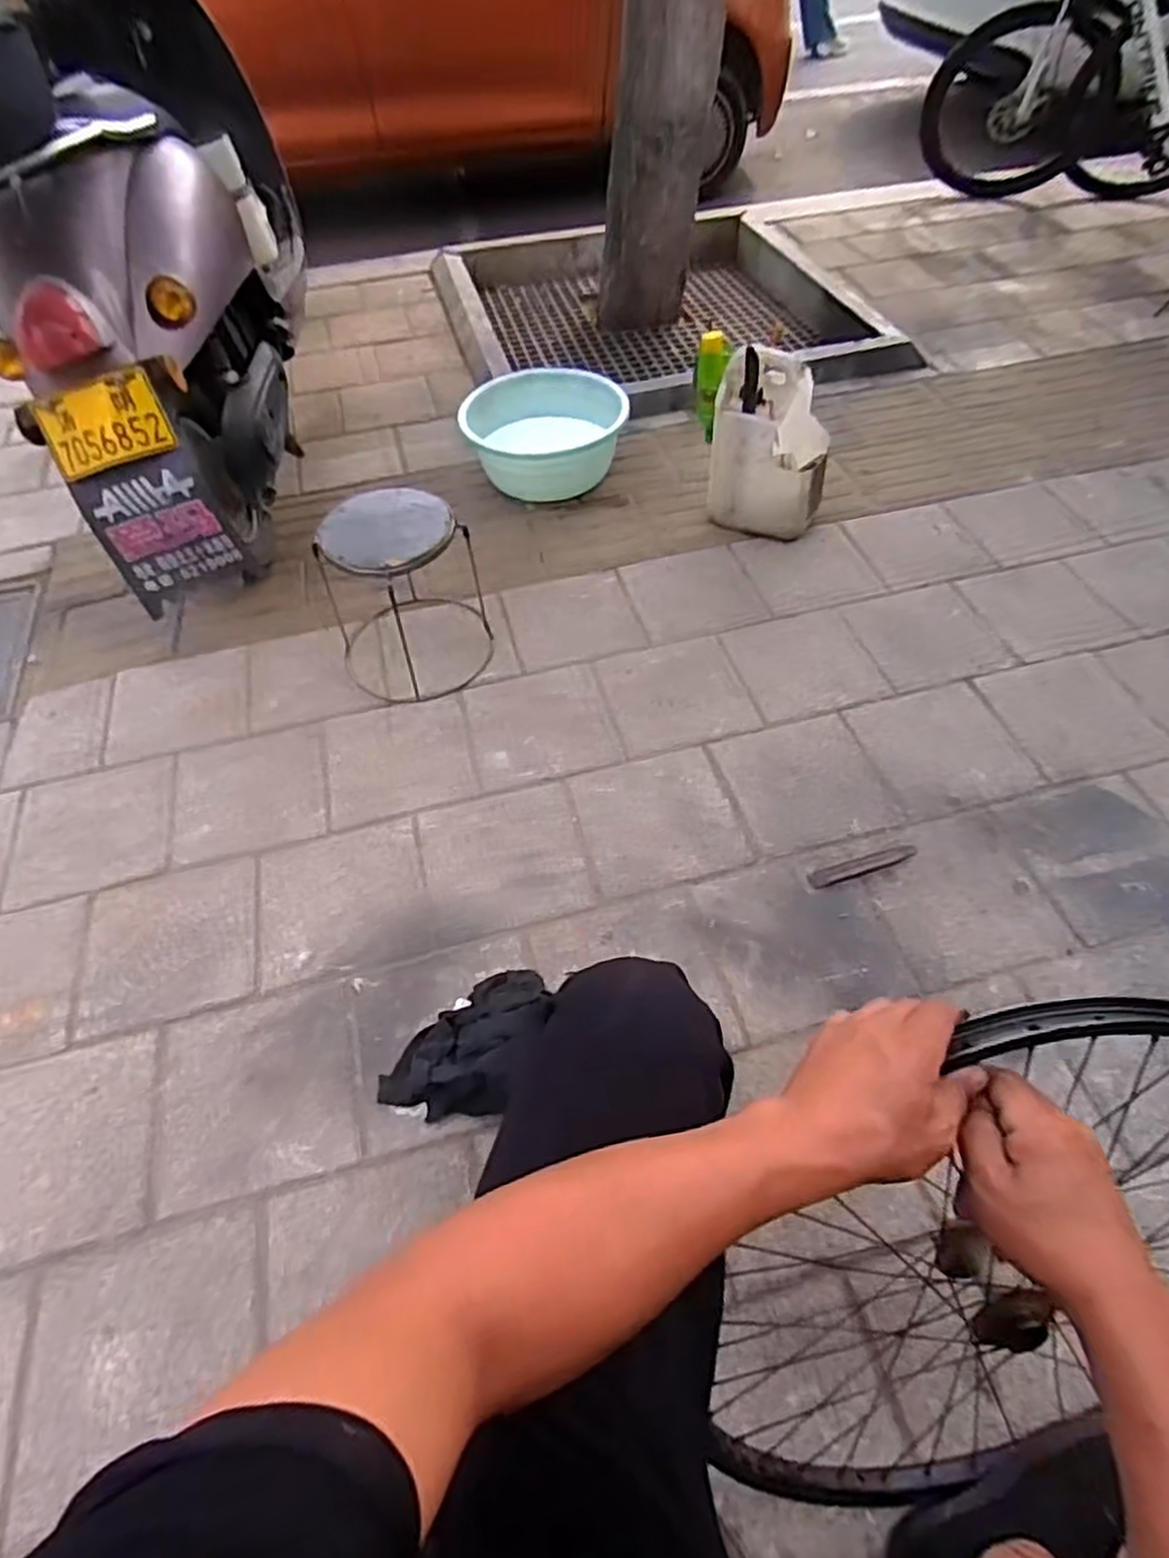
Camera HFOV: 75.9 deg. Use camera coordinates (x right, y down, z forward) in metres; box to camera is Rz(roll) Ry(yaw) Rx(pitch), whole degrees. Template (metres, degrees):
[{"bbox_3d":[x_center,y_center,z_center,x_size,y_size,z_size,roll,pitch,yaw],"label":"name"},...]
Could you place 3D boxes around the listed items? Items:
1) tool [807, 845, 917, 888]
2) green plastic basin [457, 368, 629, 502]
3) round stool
[{"bbox_3d":[0.419,0.130,1.129,0.173,0.007,0.027,-15,55,-8],"label":"tool"},{"bbox_3d":[-0.095,-0.802,1.730,0.349,0.155,0.349,-1,54,2],"label":"green plastic basin"},{"bbox_3d":[-0.316,-0.325,1.315,0.259,0.280,0.252,-1,54,2],"label":"round stool"}]

